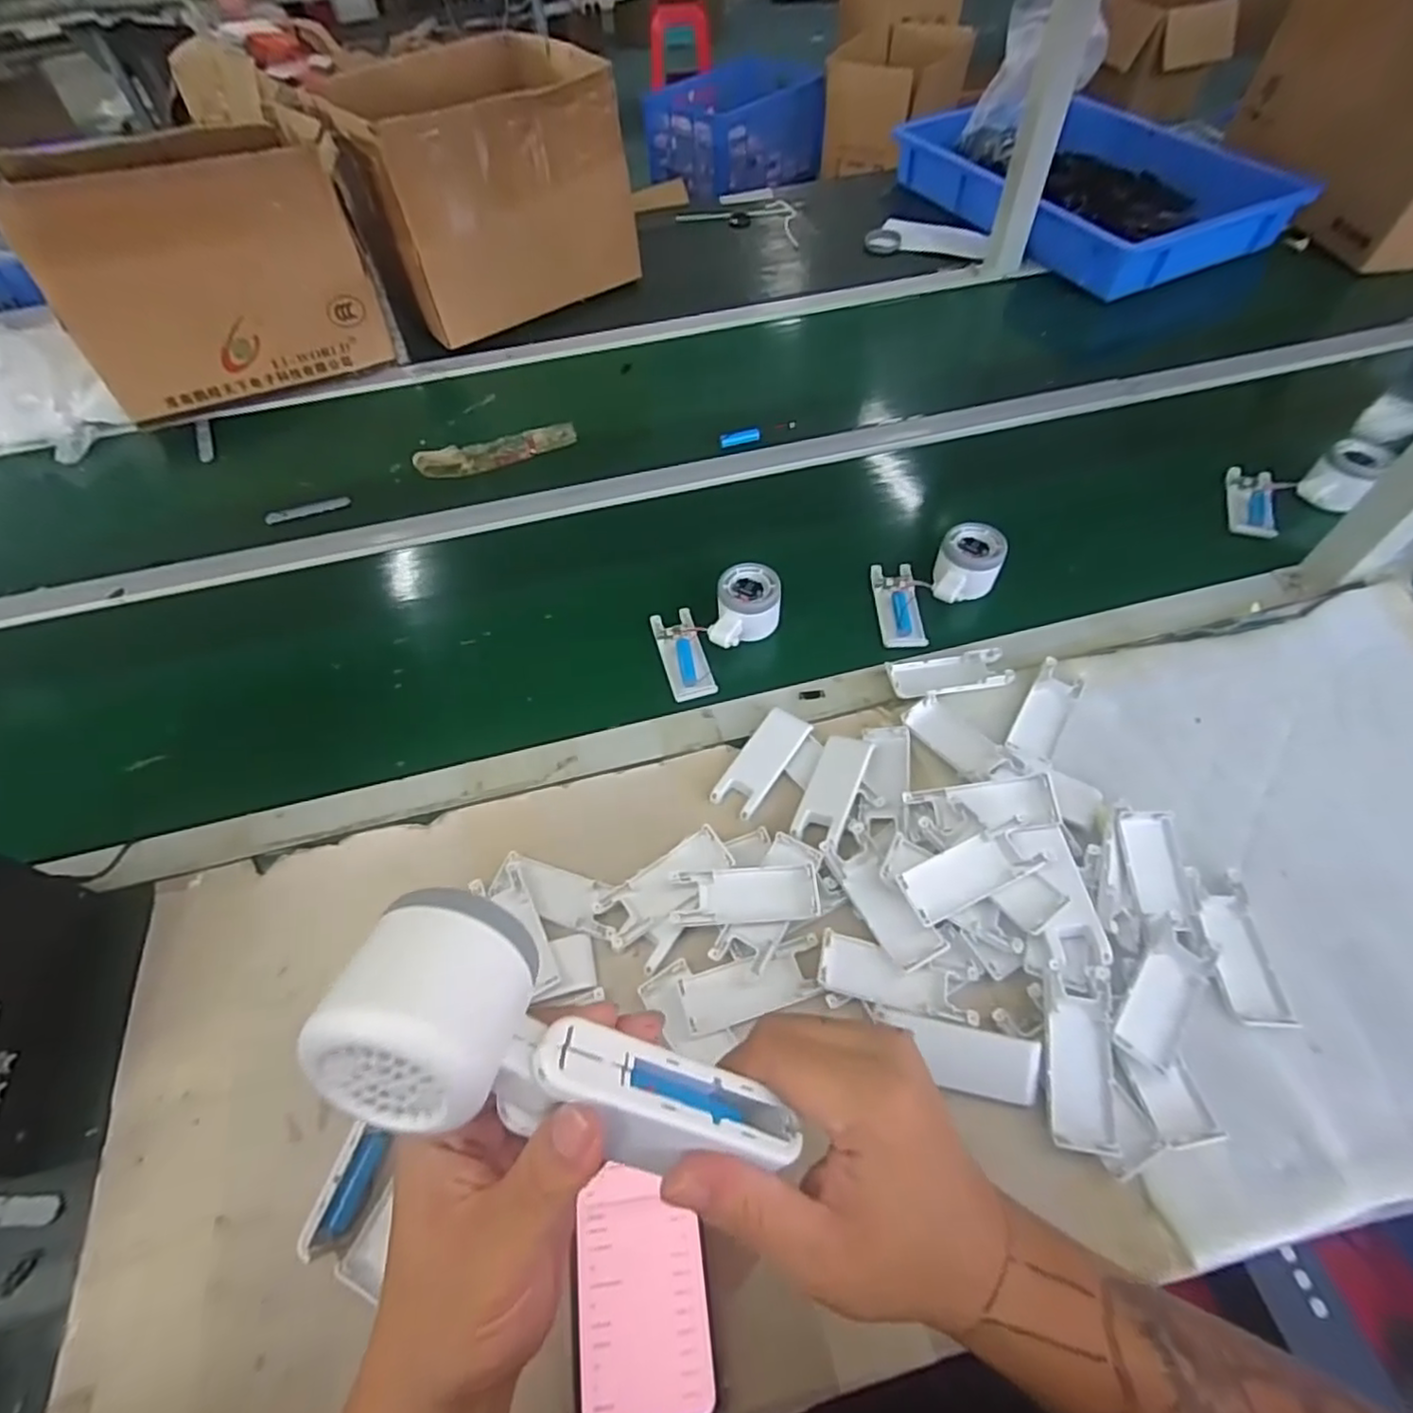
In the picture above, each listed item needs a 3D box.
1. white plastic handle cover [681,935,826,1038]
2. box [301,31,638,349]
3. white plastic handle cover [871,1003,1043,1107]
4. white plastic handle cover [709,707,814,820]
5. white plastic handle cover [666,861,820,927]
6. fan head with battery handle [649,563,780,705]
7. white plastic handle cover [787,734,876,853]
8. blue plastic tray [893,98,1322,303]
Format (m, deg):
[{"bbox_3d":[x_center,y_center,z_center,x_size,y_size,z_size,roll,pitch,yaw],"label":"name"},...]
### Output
[{"bbox_3d":[0.033,0.192,0.455,0.099,0.010,0.039,-15,57,-8],"label":"white plastic handle cover"},{"bbox_3d":[-0.321,-0.755,0.953,0.351,0.256,0.259,-30,60,-17],"label":"box"},{"bbox_3d":[0.160,0.222,0.427,0.103,0.017,0.043,10,57,9],"label":"white plastic handle cover"},{"bbox_3d":[0.047,0.044,0.553,0.040,0.008,0.100,30,62,21],"label":"white plastic handle cover"},{"bbox_3d":[0.028,0.136,0.478,0.104,0.017,0.039,-4,56,0],"label":"white plastic handle cover"},{"bbox_3d":[0.016,-0.074,0.619,0.121,0.048,0.099,-16,57,-8],"label":"fan head with battery handle"},{"bbox_3d":[0.102,0.066,0.530,0.038,0.014,0.102,21,59,16],"label":"white plastic handle cover"},{"bbox_3d":[0.609,-0.846,1.091,0.373,0.107,0.532,-21,58,-11],"label":"blue plastic tray"}]

